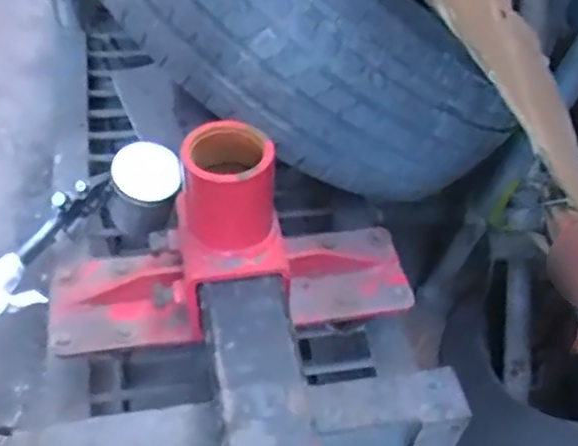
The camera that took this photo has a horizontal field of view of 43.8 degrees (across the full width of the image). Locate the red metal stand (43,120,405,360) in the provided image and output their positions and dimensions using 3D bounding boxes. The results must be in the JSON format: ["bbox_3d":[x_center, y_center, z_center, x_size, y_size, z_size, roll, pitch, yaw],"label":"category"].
[{"bbox_3d":[-0.056,0.018,0.709,0.374,0.204,0.122,-9,54,-10],"label":"red metal stand"}]

